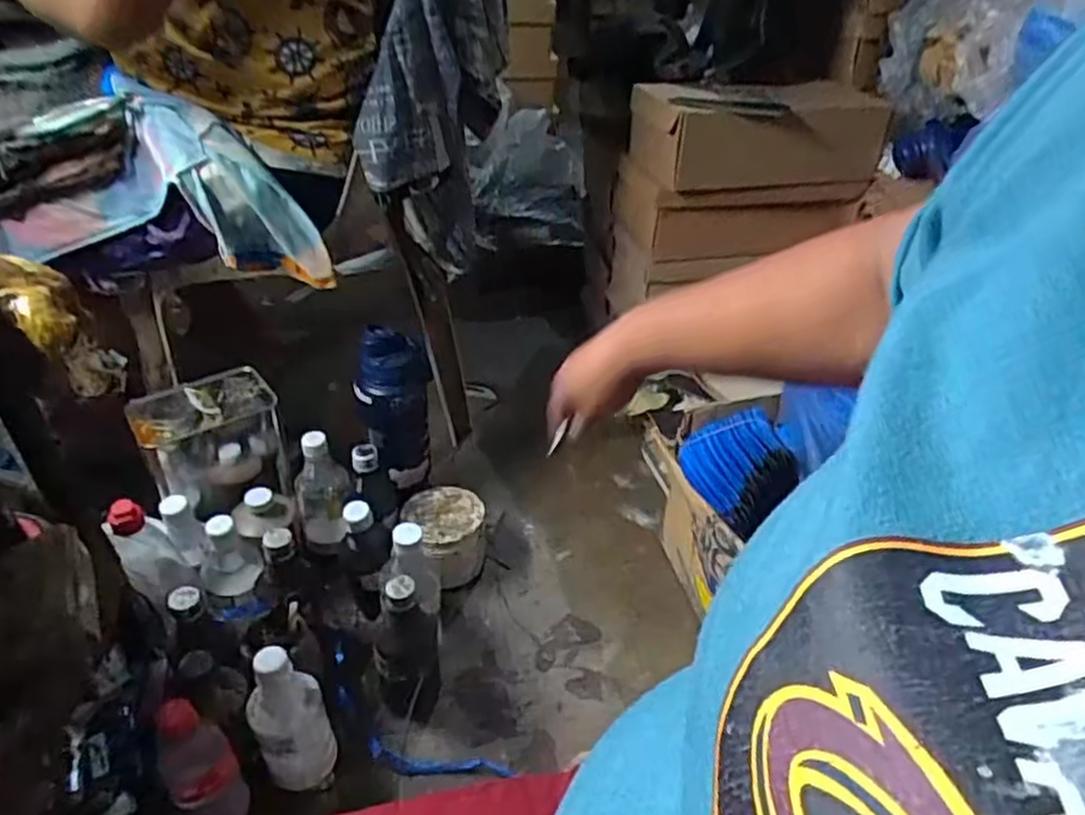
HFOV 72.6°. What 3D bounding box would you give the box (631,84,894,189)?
[{"bbox_3d":[0.316,-0.394,1.073,0.383,0.118,0.133,-13,41,-20],"label":"box"}]

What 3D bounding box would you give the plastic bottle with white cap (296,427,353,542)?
[{"bbox_3d":[-0.278,0.116,0.938,0.064,0.170,0.065,2,38,-2],"label":"plastic bottle with white cap"}]

